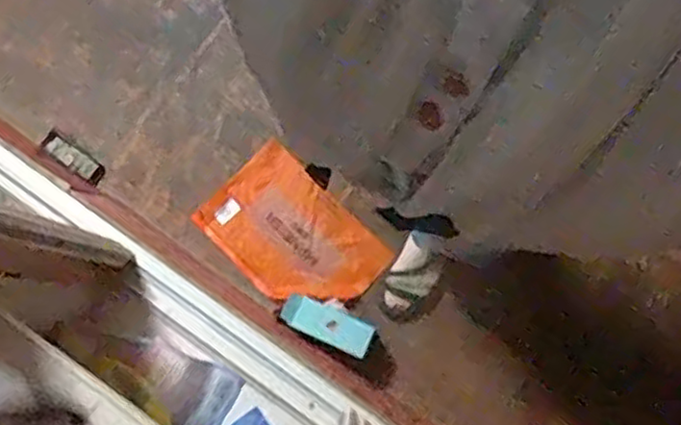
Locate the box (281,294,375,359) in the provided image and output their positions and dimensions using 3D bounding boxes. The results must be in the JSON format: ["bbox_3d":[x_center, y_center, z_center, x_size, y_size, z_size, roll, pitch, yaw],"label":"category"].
[{"bbox_3d":[-0.026,0.204,1.267,0.172,0.037,0.066,24,84,5],"label":"box"}]

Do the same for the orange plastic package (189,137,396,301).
[{"bbox_3d":[-0.098,0.044,1.346,0.226,0.019,0.349,-44,73,-11],"label":"orange plastic package"}]

